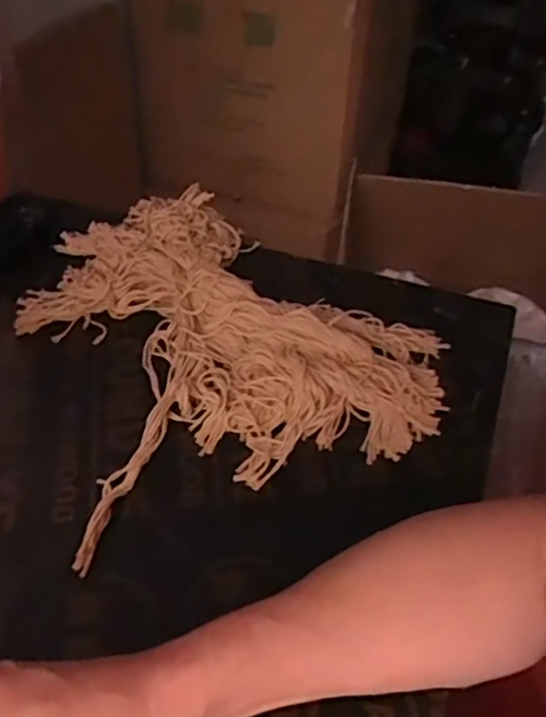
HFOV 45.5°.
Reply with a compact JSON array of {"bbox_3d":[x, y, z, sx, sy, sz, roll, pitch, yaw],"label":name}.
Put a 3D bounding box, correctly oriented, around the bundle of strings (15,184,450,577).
[{"bbox_3d":[-0.047,-0.039,0.546,0.305,0.036,0.358,-16,44,-20],"label":"bundle of strings"}]

